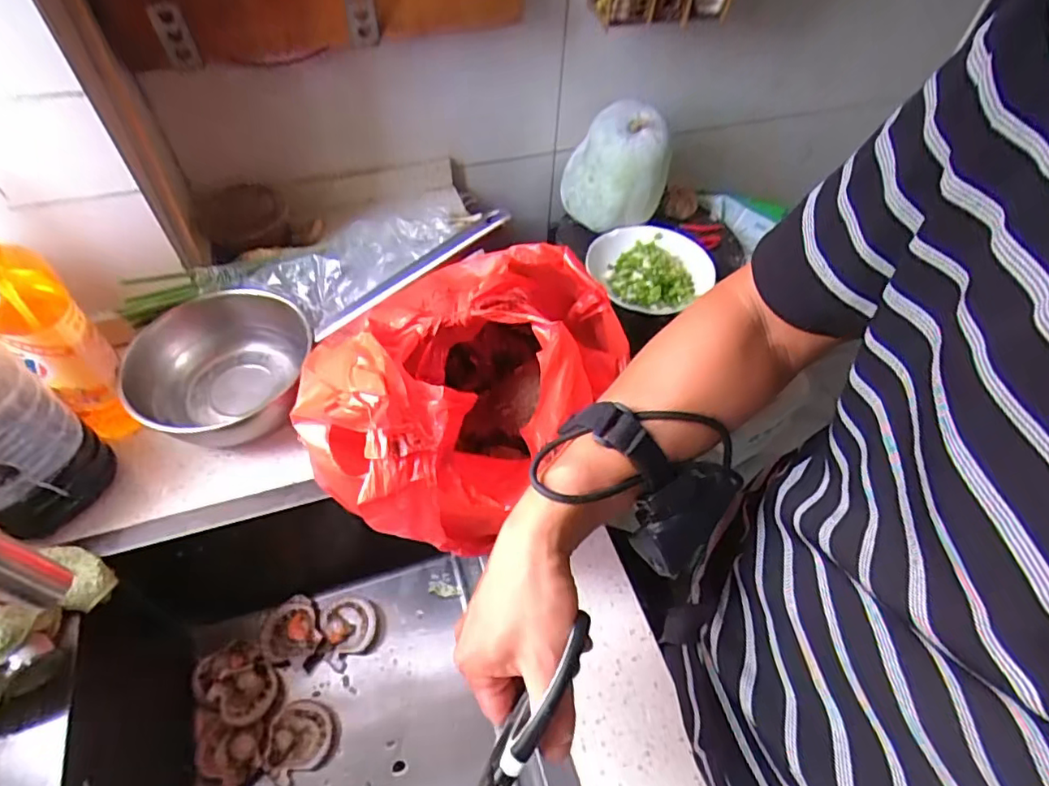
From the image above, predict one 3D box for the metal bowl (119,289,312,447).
[{"bbox_3d":[-0.315,-0.024,0.617,0.186,0.076,0.166,-37,63,-26],"label":"metal bowl"}]

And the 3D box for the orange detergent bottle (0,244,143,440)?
[{"bbox_3d":[-0.448,-0.068,0.527,0.090,0.265,0.068,37,60,23],"label":"orange detergent bottle"}]

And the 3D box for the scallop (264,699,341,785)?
[{"bbox_3d":[-0.246,0.379,0.633,0.075,0.015,0.071,1,53,-1],"label":"scallop"}]

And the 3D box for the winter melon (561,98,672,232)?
[{"bbox_3d":[0.144,-0.344,0.878,0.122,0.156,0.123,1,53,-1],"label":"winter melon"}]

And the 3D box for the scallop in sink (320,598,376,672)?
[{"bbox_3d":[-0.213,0.294,0.709,0.067,0.034,0.080,-14,55,-13],"label":"scallop in sink"}]

